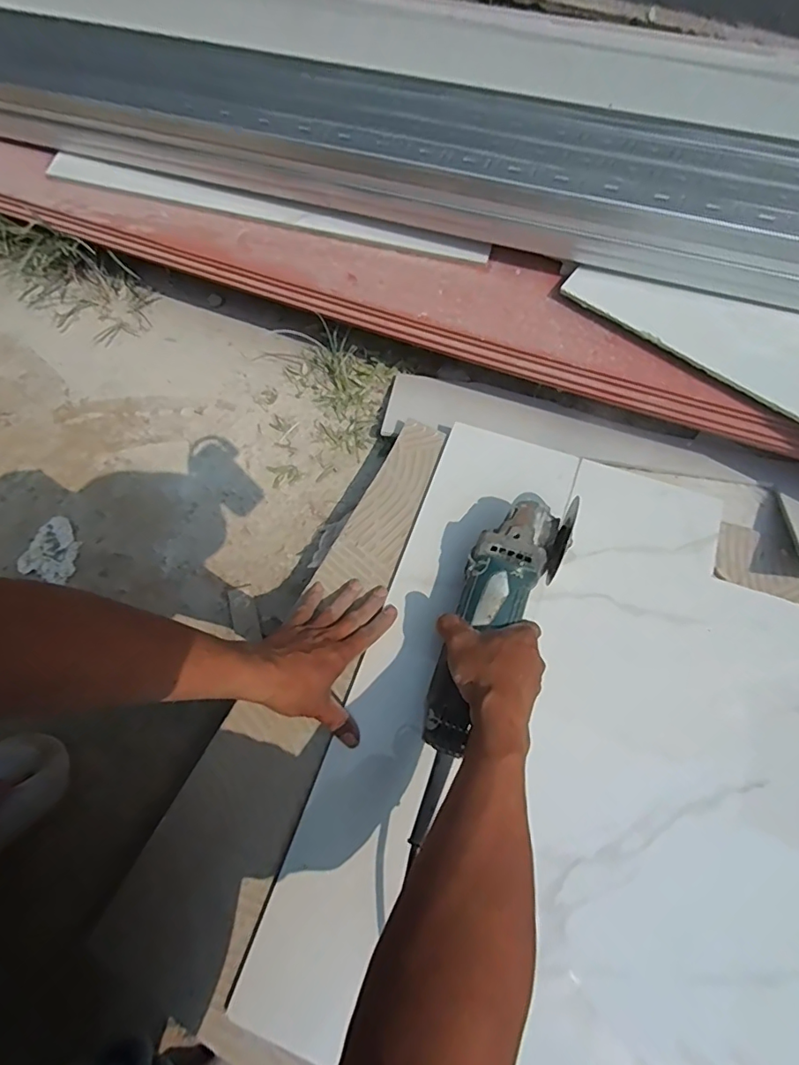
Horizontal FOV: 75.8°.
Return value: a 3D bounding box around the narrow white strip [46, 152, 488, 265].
[{"bbox_3d":[-0.182,-0.407,0.645,0.584,0.017,0.026,17,70,6],"label":"narrow white strip"}]

